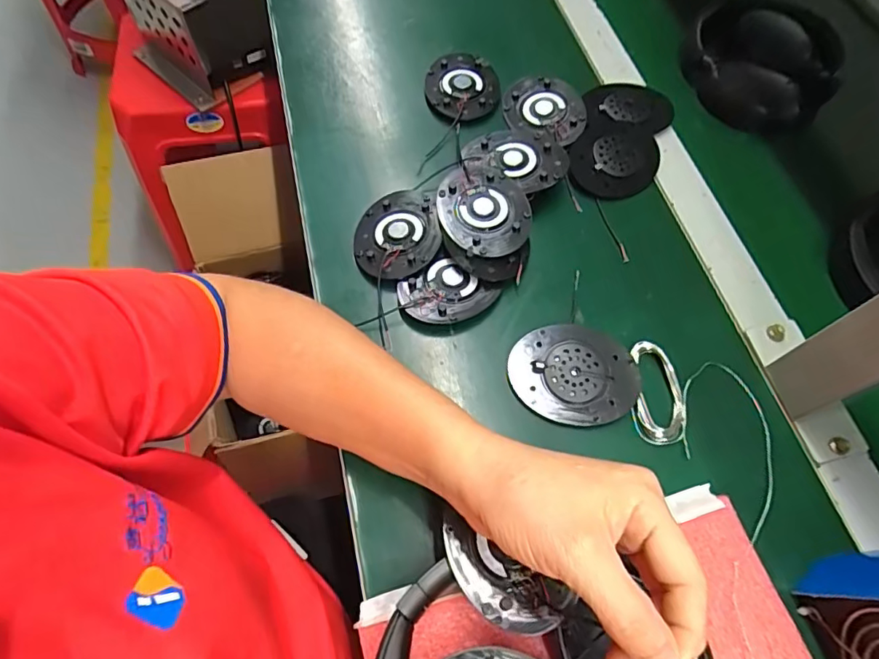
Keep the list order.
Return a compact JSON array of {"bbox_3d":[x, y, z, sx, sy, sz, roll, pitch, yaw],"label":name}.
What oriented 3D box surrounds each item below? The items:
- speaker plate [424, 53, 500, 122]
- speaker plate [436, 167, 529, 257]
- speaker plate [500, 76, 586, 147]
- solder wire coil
[{"bbox_3d":[0.021,-0.222,0.474,0.067,0.007,0.073,-1,65,2],"label":"speaker plate"},{"bbox_3d":[0.035,-0.094,0.400,0.068,0.010,0.082,-10,65,-2],"label":"speaker plate"},{"bbox_3d":[0.094,-0.196,0.461,0.072,0.010,0.075,-1,65,2],"label":"speaker plate"},{"bbox_3d":[0.147,0.042,0.350,0.033,0.007,0.069,4,66,4],"label":"solder wire coil"}]

